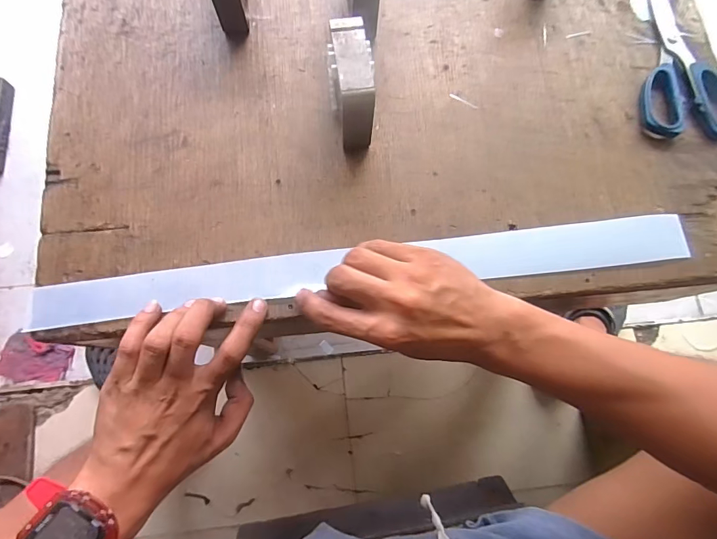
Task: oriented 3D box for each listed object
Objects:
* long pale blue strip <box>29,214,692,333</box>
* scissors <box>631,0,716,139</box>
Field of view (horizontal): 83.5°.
[{"bbox_3d":[0.013,0.000,0.339,0.549,0.011,0.039,-6,80,-3],"label":"long pale blue strip"},{"bbox_3d":[0.316,-0.211,0.395,0.086,0.018,0.185,5,76,-1],"label":"scissors"}]

